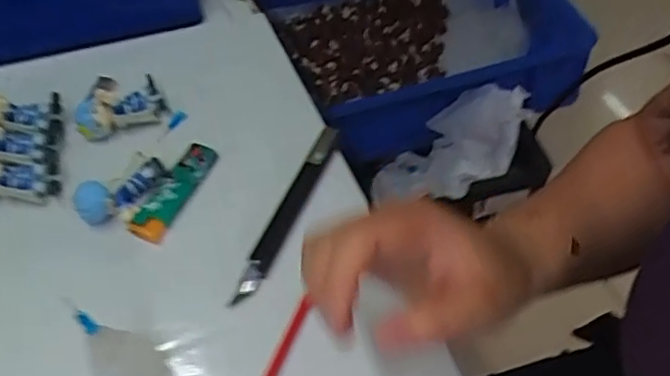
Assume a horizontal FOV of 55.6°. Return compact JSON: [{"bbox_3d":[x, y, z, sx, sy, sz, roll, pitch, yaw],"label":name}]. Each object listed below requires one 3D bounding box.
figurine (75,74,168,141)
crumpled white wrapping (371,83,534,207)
[{"bbox_3d":[-0.158,-0.060,0.462,0.062,0.043,0.023,-21,55,-13],"label":"figurine"},{"bbox_3d":[0.160,-0.051,0.922,0.226,0.159,0.099,-17,54,-10],"label":"crumpled white wrapping"}]

